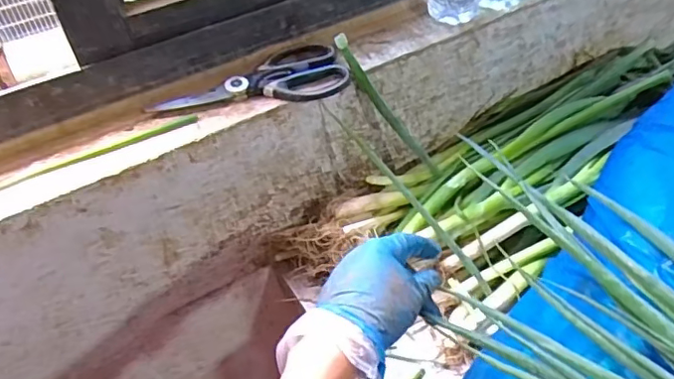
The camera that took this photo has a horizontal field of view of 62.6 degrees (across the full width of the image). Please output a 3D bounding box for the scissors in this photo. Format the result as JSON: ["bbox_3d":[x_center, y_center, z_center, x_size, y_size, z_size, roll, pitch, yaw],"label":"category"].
[{"bbox_3d":[-0.091,-0.117,0.574,0.194,0.014,0.092,-11,46,-6],"label":"scissors"}]

